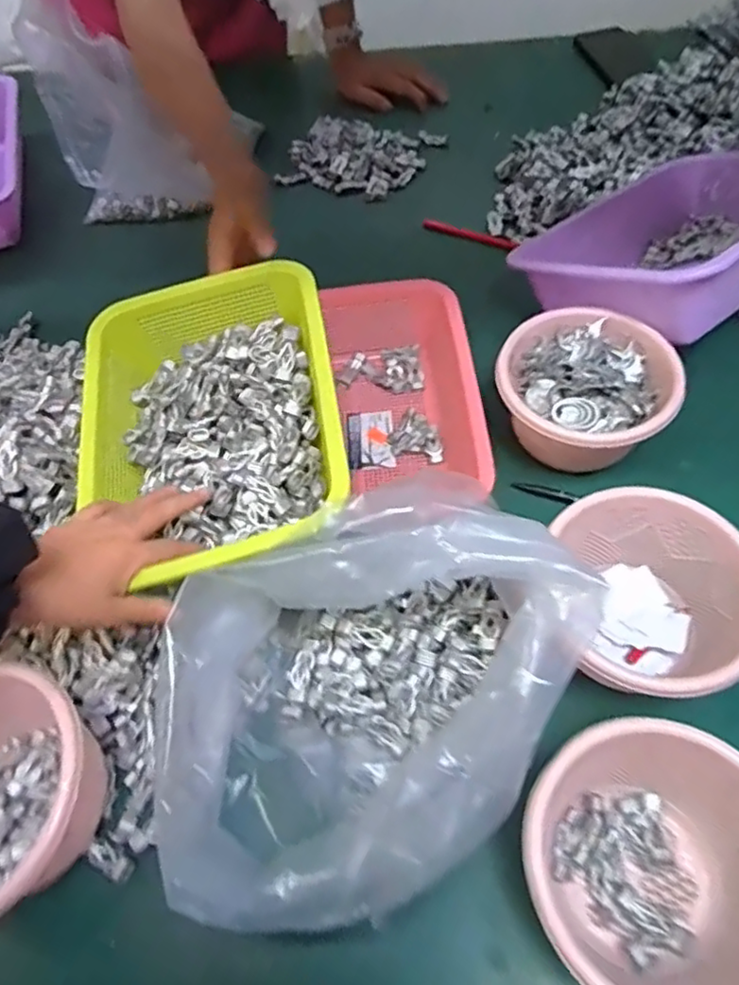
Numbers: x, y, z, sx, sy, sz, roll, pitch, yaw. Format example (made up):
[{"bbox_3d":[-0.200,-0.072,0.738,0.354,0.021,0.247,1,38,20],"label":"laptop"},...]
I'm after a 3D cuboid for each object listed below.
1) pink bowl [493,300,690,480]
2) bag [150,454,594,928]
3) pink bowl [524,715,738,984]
[{"bbox_3d":[0.189,-0.087,0.585,0.149,0.075,0.143,-2,59,3],"label":"pink bowl"},{"bbox_3d":[-0.002,0.122,0.417,0.280,0.138,0.222,-18,59,-7],"label":"bag"},{"bbox_3d":[0.165,0.220,0.387,0.145,0.083,0.145,-2,59,3],"label":"pink bowl"}]

